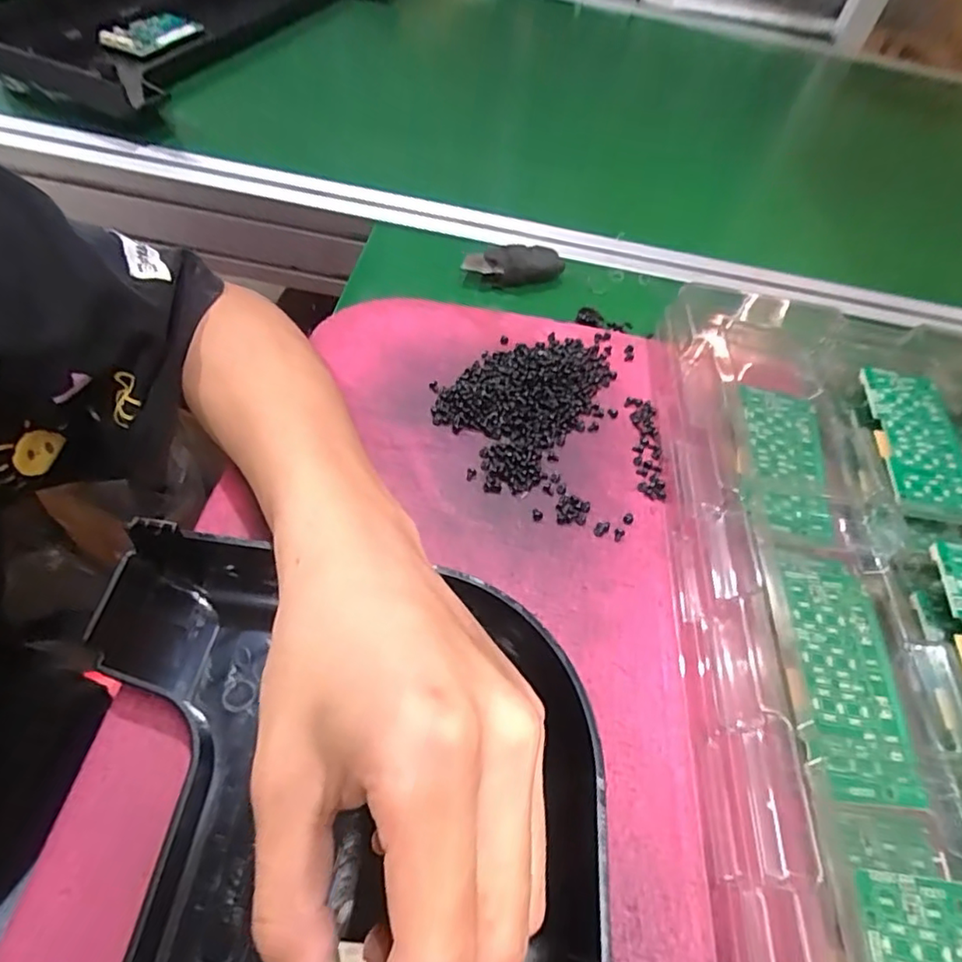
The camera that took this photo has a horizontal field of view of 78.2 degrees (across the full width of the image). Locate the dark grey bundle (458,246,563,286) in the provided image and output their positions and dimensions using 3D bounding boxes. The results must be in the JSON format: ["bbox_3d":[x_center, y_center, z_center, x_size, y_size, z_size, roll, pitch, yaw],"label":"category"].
[{"bbox_3d":[0.025,-0.156,0.430,0.073,0.022,0.022,-13,58,-14],"label":"dark grey bundle"}]

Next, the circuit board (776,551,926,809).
[{"bbox_3d":[0.158,0.077,0.257,0.044,0.008,0.108,7,55,-1],"label":"circuit board"}]

